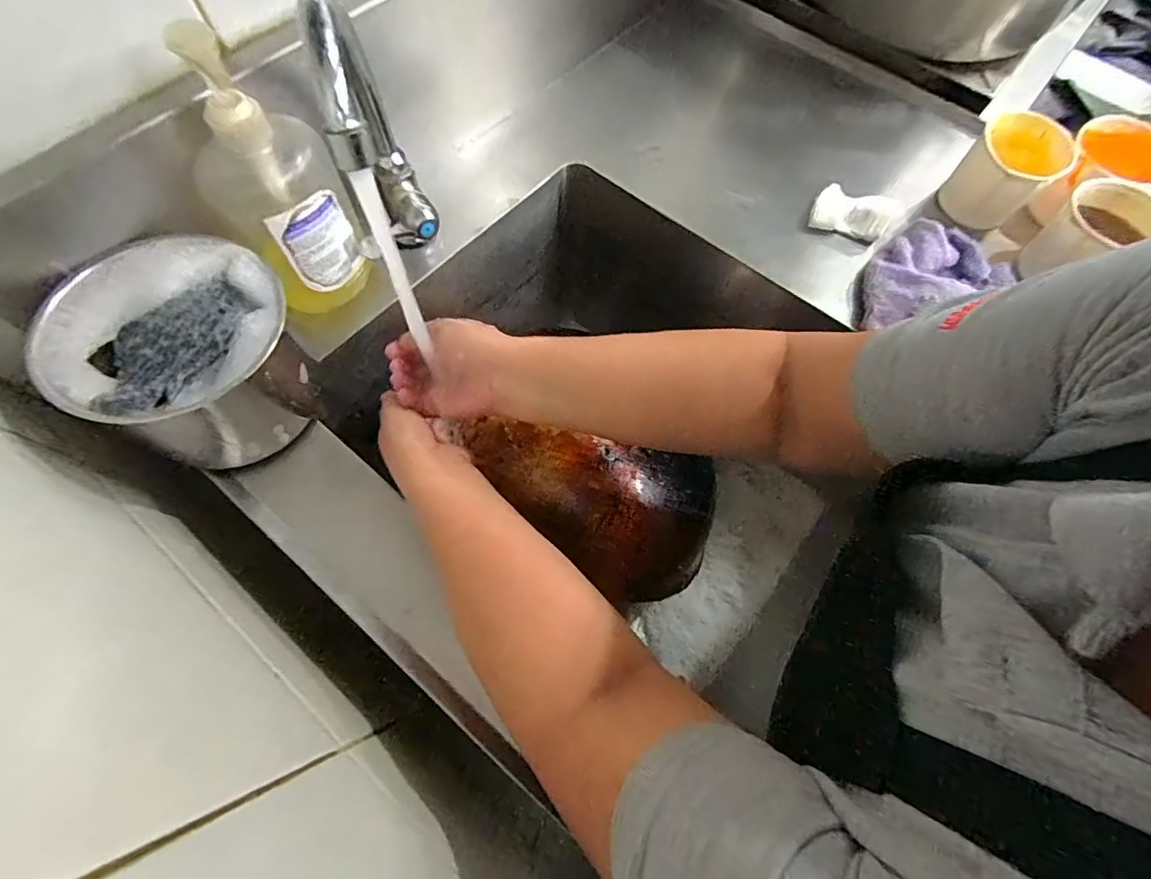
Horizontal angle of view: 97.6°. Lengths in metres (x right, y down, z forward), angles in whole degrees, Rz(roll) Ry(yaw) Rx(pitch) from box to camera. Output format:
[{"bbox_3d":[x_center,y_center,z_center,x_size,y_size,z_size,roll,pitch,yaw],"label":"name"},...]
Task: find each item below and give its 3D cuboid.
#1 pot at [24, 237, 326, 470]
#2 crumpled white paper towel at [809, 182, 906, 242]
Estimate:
[{"bbox_3d":[-0.277,-0.057,0.385,0.143,0.110,0.144,1,67,-2],"label":"pot"},{"bbox_3d":[0.299,-0.244,0.540,0.082,0.035,0.052,24,68,7],"label":"crumpled white paper towel"}]

